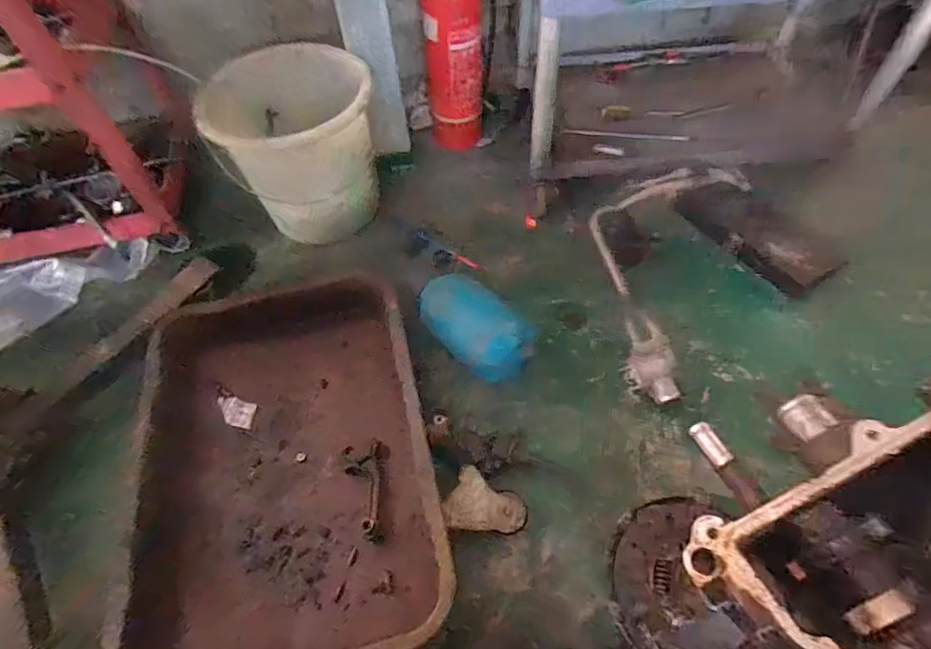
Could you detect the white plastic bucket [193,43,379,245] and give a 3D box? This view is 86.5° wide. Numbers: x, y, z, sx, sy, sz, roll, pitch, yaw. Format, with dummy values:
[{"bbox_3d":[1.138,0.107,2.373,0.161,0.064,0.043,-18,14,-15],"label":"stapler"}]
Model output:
[{"bbox_3d":[-0.348,-0.382,1.066,0.338,0.272,0.385,-28,57,-16],"label":"white plastic bucket"}]

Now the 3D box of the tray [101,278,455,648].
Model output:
[{"bbox_3d":[-0.295,0.196,0.810,0.452,0.102,0.661,-12,54,-6],"label":"tray"}]

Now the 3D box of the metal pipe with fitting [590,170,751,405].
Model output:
[{"bbox_3d":[0.360,-0.133,0.975,0.261,0.097,0.558,22,58,18],"label":"metal pipe with fitting"}]

